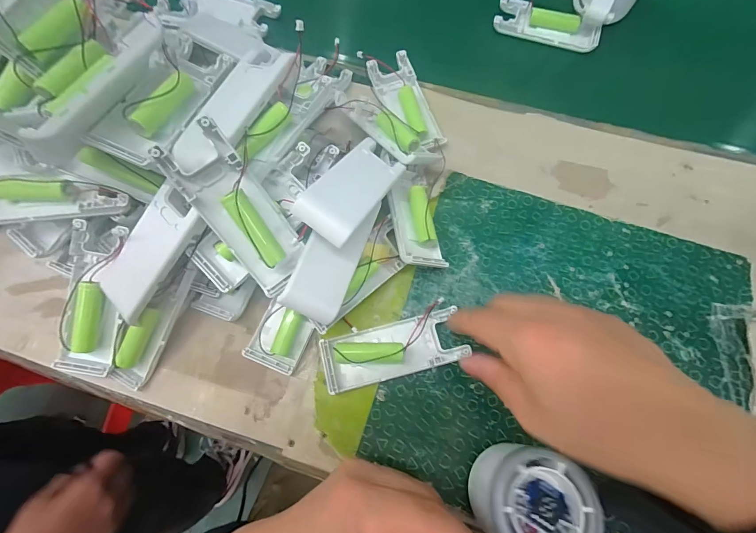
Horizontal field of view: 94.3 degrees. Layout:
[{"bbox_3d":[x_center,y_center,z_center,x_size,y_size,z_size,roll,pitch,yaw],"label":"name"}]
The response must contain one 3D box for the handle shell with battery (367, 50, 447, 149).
[{"bbox_3d":[0.025,-0.146,0.316,0.040,0.018,0.105,-19,73,-5],"label":"handle shell with battery"}]

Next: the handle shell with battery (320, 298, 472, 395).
[{"bbox_3d":[0.011,0.059,0.255,0.100,0.019,0.041,-15,72,-7],"label":"handle shell with battery"}]

